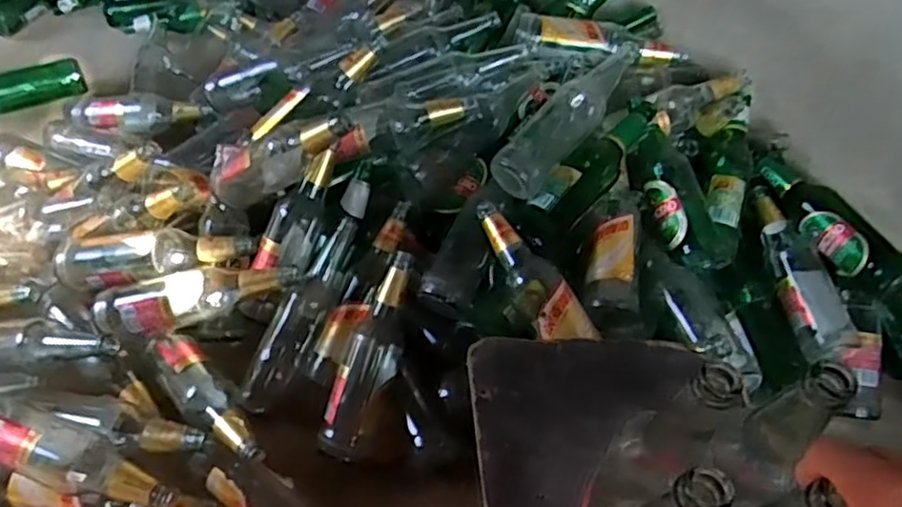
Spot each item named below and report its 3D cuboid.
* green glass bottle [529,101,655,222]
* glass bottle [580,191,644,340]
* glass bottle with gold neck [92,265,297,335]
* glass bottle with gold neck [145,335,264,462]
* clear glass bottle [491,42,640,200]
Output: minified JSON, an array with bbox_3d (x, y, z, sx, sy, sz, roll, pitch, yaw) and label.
[{"bbox_3d":[0.194,-0.118,0.870,0.060,0.060,0.247,34,57,21],"label":"green glass bottle"},{"bbox_3d":[0.214,0.001,0.843,0.078,0.063,0.223,12,52,6],"label":"glass bottle"},{"bbox_3d":[-0.322,0.048,0.826,0.251,0.071,0.061,-8,52,-10],"label":"glass bottle with gold neck"},{"bbox_3d":[-0.292,0.176,0.785,0.065,0.061,0.236,-39,48,-24],"label":"glass bottle with gold neck"},{"bbox_3d":[0.155,-0.183,0.880,0.076,0.077,0.278,34,61,25],"label":"clear glass bottle"}]

